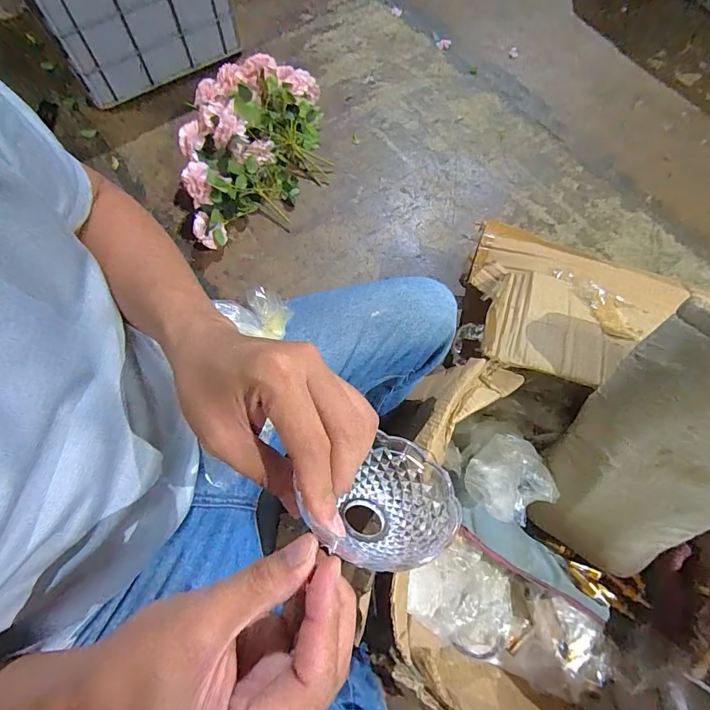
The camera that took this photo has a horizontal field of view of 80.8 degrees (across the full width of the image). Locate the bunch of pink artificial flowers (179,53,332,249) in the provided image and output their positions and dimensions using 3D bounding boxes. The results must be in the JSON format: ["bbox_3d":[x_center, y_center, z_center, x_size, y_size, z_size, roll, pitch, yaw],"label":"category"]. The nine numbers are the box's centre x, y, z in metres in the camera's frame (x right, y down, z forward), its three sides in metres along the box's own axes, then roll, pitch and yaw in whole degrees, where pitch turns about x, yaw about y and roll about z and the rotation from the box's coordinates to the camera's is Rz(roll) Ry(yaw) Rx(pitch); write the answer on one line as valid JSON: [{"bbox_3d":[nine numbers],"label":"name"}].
[{"bbox_3d":[-0.278,-0.604,1.182,0.415,0.148,0.527,-10,69,-6],"label":"bunch of pink artificial flowers"}]

